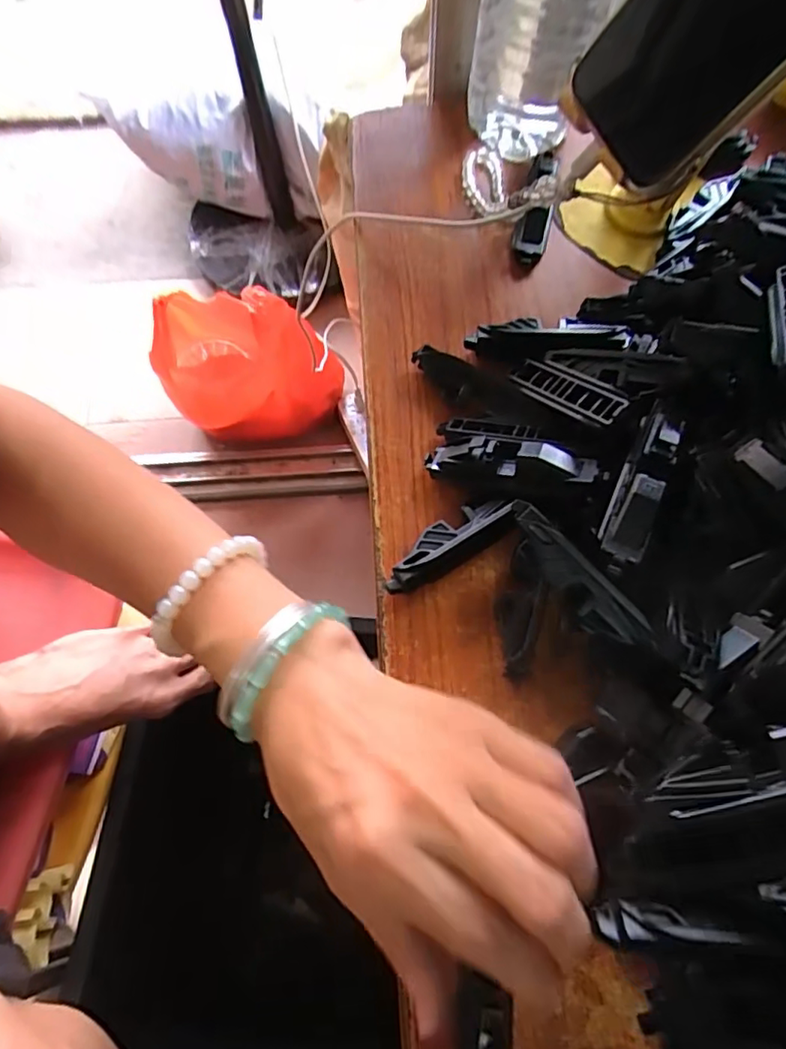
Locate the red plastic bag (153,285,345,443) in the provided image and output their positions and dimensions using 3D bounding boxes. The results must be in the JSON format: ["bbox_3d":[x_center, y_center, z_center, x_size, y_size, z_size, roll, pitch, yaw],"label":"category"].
[{"bbox_3d":[-0.218,-0.227,0.859,0.225,0.230,0.168,22,71,9],"label":"red plastic bag"}]

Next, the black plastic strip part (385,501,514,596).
[{"bbox_3d":[0.025,0.010,0.267,0.063,0.021,0.022,-29,71,-10],"label":"black plastic strip part"}]

